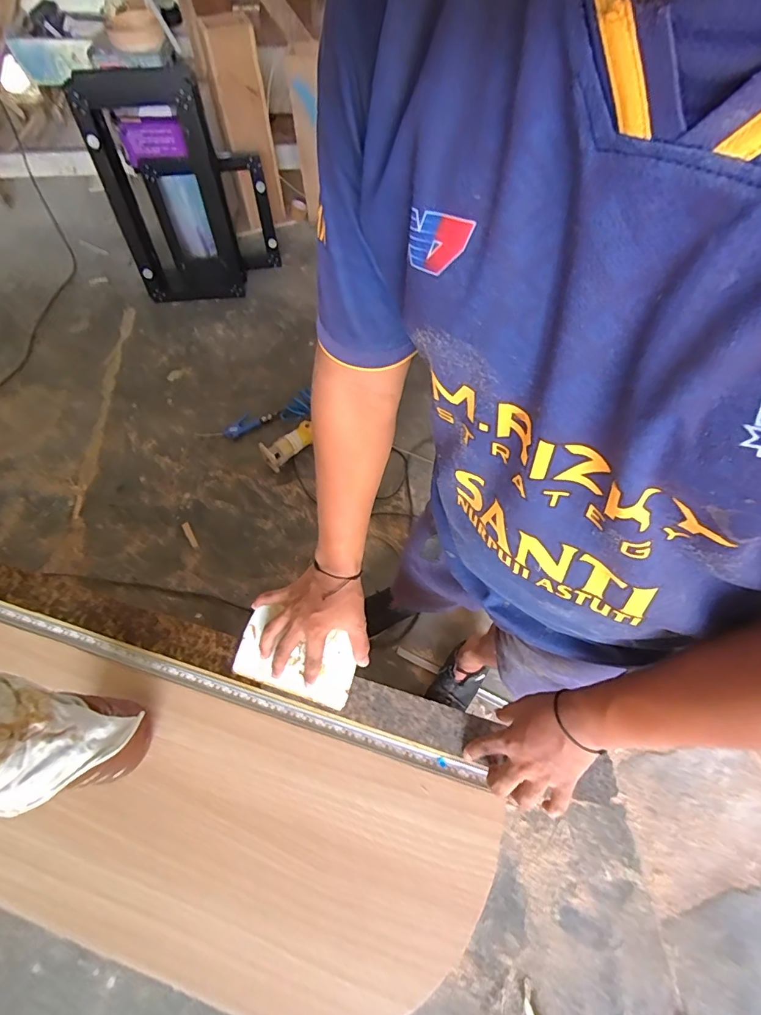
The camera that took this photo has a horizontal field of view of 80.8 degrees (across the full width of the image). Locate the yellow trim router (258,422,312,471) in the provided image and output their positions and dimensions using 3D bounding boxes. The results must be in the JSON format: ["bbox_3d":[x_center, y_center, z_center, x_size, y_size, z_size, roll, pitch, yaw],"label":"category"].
[{"bbox_3d":[-0.300,-0.209,1.460,0.194,0.065,0.079,-40,69,-19],"label":"yellow trim router"}]

